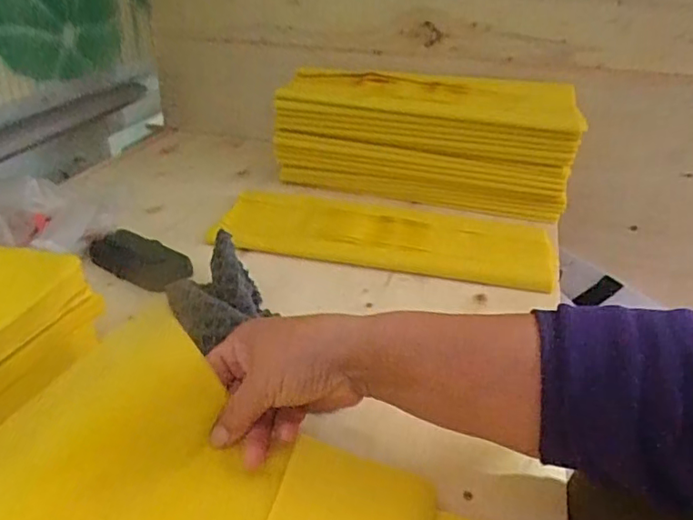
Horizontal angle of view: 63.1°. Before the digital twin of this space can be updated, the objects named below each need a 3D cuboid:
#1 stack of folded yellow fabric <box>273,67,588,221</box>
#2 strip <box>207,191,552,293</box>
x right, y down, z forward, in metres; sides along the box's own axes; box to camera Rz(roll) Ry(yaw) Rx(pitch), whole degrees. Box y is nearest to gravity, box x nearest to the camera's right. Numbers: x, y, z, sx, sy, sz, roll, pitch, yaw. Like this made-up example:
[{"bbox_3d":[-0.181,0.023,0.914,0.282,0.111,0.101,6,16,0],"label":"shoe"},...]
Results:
[{"bbox_3d":[0.101,-0.159,0.718,0.365,0.134,0.116,9,31,11],"label":"stack of folded yellow fabric"},{"bbox_3d":[0.043,-0.029,0.624,0.341,0.023,0.134,7,31,8],"label":"strip"}]

